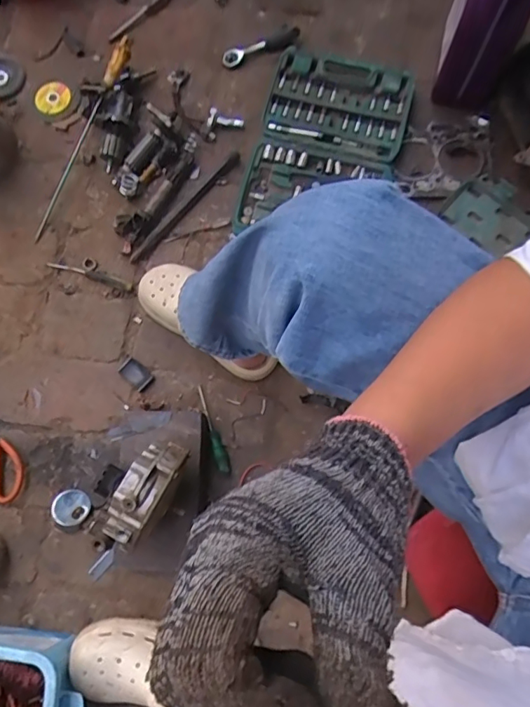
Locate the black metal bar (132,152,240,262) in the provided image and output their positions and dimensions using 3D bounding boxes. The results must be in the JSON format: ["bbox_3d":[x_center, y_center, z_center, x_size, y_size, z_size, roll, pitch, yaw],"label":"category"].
[{"bbox_3d":[-0.139,-0.254,0.865,0.020,0.024,0.261,43,82,9],"label":"black metal bar"}]

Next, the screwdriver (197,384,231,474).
[{"bbox_3d":[-0.082,0.119,0.795,0.017,0.027,0.143,-18,78,-3],"label":"screwdriver"}]

